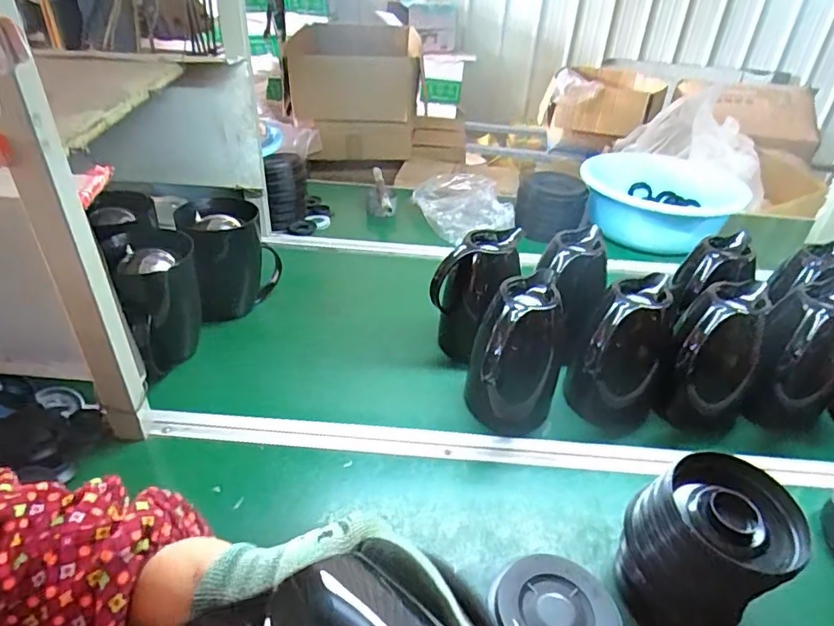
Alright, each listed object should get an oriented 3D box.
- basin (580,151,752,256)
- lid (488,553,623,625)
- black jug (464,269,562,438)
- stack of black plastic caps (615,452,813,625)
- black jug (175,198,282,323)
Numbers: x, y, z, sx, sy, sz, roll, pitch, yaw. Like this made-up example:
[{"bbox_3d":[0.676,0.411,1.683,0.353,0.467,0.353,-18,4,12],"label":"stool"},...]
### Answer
[{"bbox_3d":[0.576,-0.283,1.295,0.333,0.124,0.321,9,35,7],"label":"basin"},{"bbox_3d":[0.130,0.279,0.490,0.113,0.018,0.114,3,34,-2],"label":"lid"},{"bbox_3d":[0.139,0.064,0.738,0.125,0.195,0.132,12,35,10],"label":"black jug"},{"bbox_3d":[0.283,0.237,0.532,0.123,0.157,0.126,-2,35,-10],"label":"stack of black plastic caps"},{"bbox_3d":[-0.314,-0.082,0.908,0.144,0.192,0.110,-23,43,-33],"label":"black jug"}]

